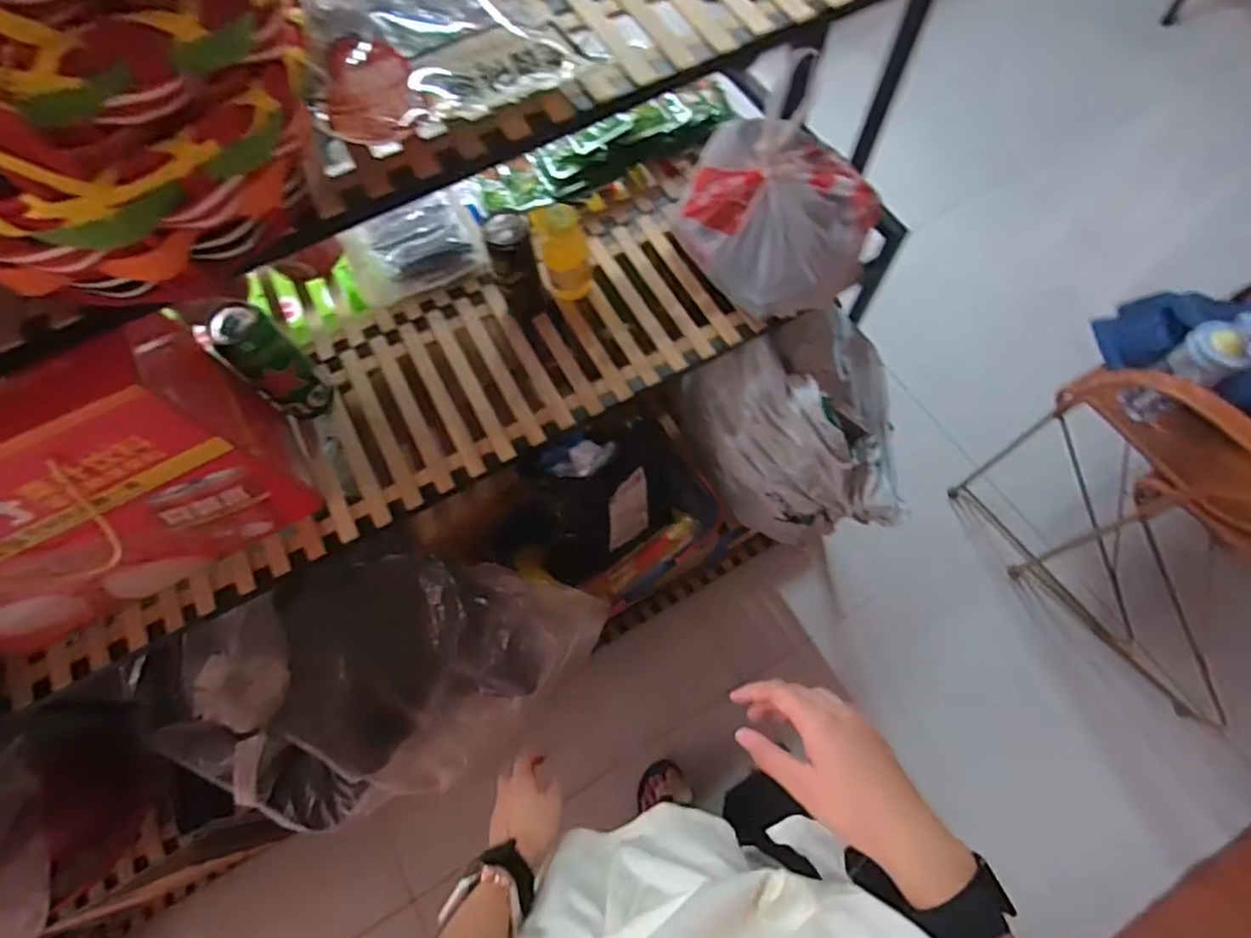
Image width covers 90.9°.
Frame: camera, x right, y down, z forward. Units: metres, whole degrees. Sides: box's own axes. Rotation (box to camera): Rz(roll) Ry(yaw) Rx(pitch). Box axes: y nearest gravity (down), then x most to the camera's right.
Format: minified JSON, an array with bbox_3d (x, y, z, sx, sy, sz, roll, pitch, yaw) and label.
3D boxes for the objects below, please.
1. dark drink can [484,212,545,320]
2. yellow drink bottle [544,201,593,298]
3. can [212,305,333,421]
[{"bbox_3d":[-0.133,-0.246,0.755,0.052,0.130,0.059,-15,70,-5],"label":"dark drink can"},{"bbox_3d":[-0.072,-0.262,0.769,0.056,0.128,0.049,-9,69,-3],"label":"yellow drink bottle"},{"bbox_3d":[-0.389,-0.113,0.692,0.061,0.155,0.058,0,69,0],"label":"can"}]

